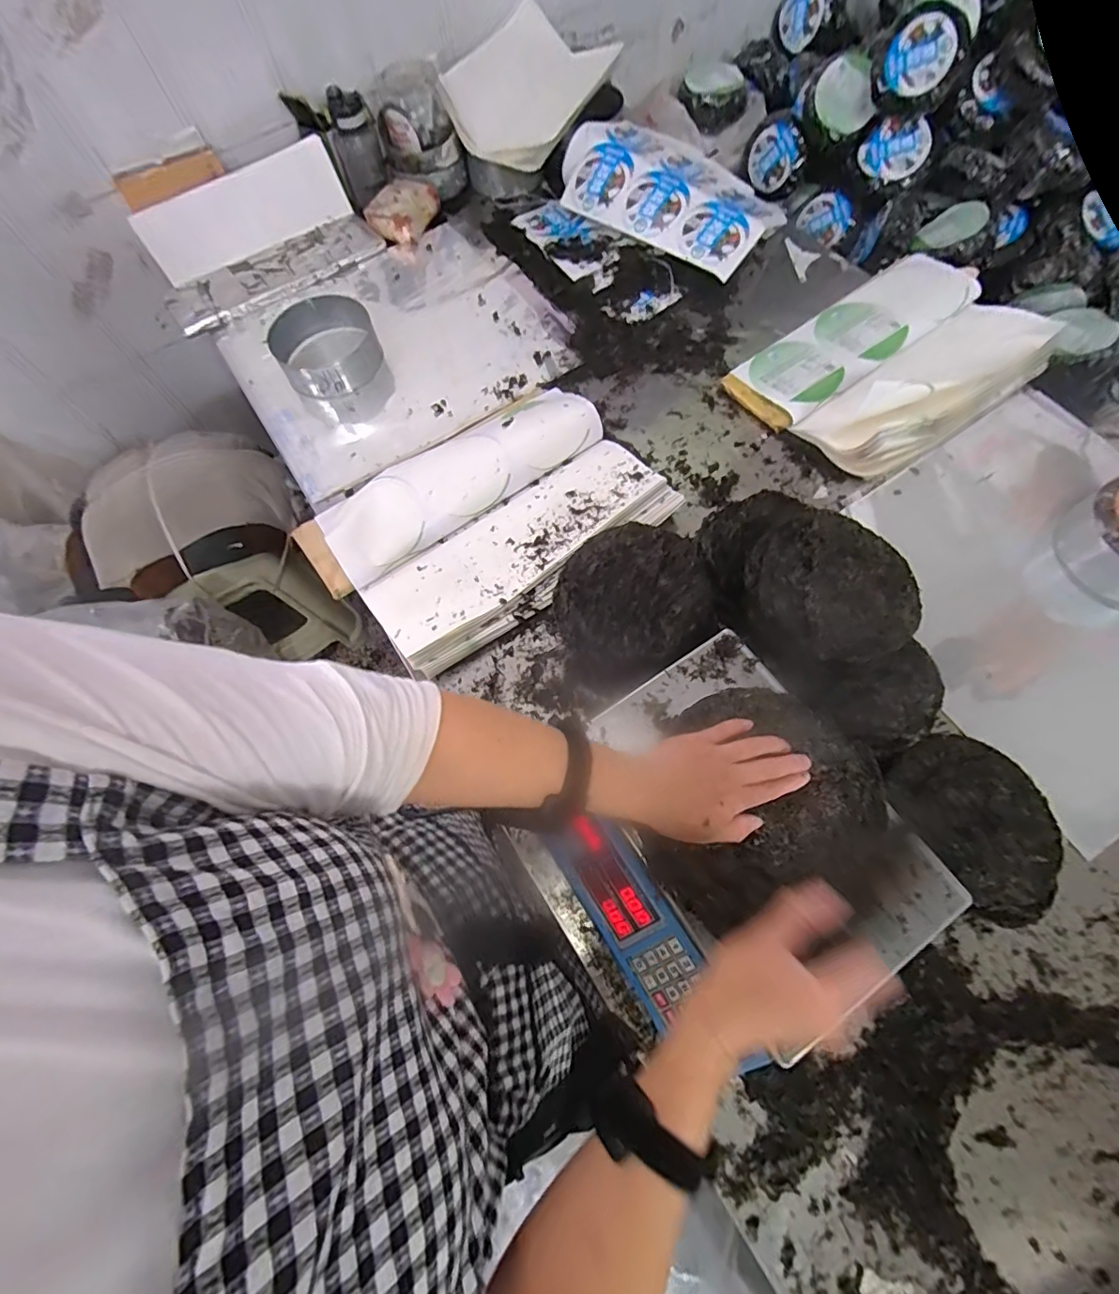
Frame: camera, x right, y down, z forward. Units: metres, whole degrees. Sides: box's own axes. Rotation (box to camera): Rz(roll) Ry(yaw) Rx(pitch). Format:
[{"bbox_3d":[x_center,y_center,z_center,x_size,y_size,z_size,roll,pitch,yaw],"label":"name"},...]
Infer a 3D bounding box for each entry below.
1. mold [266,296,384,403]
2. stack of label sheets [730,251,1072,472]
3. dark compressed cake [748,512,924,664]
[{"bbox_3d":[-0.427,-0.548,0.966,0.185,0.061,0.183,-25,69,-7],"label":"mold"},{"bbox_3d":[0.597,-0.529,0.923,0.511,0.124,0.335,-36,70,-11],"label":"stack of label sheets"},{"bbox_3d":[0.348,-0.077,0.675,0.197,0.044,0.194,-1,68,3],"label":"dark compressed cake"}]

